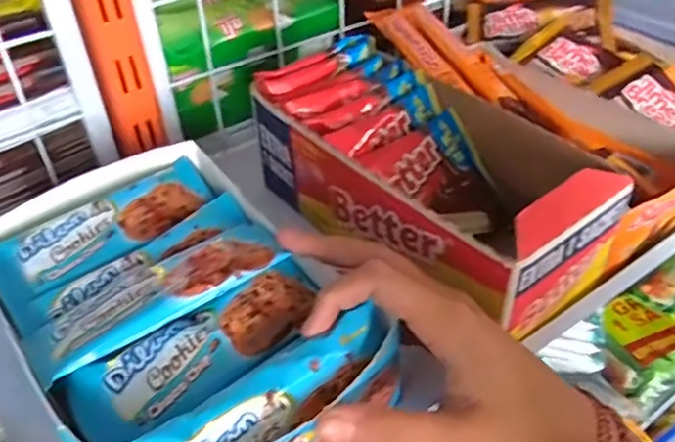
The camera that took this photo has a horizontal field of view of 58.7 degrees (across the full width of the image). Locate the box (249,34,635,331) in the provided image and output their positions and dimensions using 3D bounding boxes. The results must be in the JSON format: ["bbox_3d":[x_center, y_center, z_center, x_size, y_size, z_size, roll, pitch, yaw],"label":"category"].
[{"bbox_3d":[0.053,-0.033,0.383,0.107,0.073,0.222,-29,48,-28],"label":"box"}]

